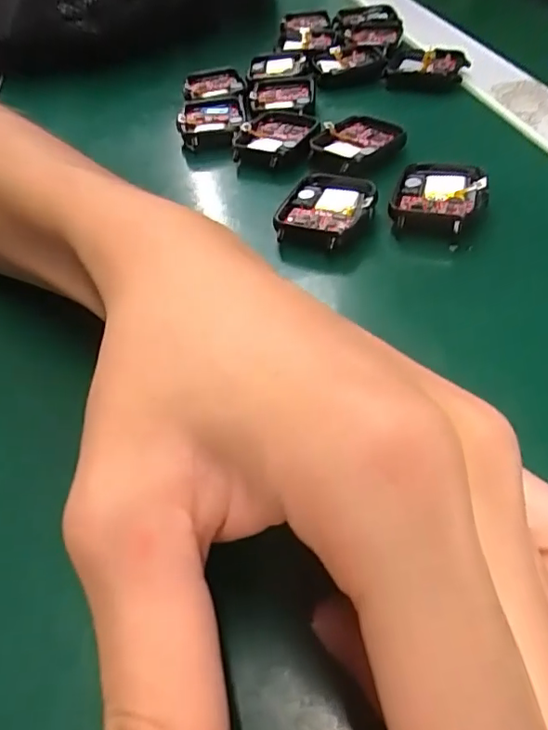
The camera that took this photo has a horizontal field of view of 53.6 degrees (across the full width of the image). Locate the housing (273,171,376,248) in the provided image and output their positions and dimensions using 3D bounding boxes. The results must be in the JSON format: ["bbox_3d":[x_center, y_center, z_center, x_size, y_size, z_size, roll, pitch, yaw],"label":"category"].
[{"bbox_3d":[0.023,-0.066,0.235,0.037,0.010,0.046,18,51,21],"label":"housing"}]

